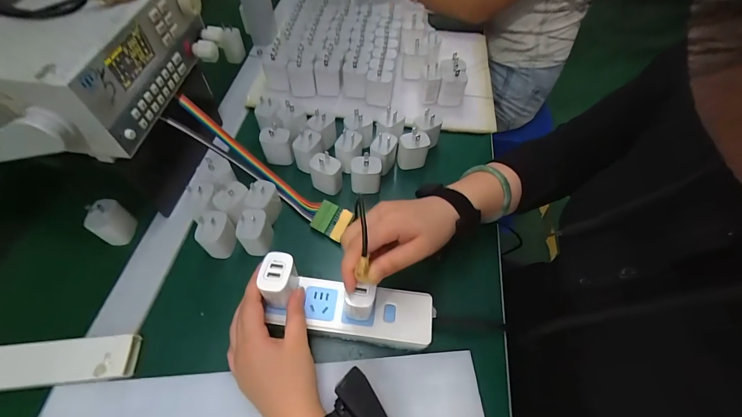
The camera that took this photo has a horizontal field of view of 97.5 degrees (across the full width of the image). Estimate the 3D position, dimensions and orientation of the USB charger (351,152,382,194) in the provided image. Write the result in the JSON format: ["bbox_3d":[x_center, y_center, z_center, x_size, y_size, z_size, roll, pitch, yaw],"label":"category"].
[{"bbox_3d":[-0.007,-0.046,0.446,0.040,0.059,0.028,-2,57,-3],"label":"USB charger"}]

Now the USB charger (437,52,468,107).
[{"bbox_3d":[0.133,-0.211,0.541,0.048,0.061,0.055,9,58,3],"label":"USB charger"}]

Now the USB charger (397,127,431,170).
[{"bbox_3d":[0.060,-0.084,0.471,0.043,0.060,0.025,-14,59,-10],"label":"USB charger"}]

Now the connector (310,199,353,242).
[{"bbox_3d":[-0.050,0.015,0.421,0.047,0.013,0.042,26,83,19],"label":"connector"}]

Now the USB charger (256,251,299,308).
[{"bbox_3d":[-0.093,0.075,0.333,0.029,0.049,0.042,5,57,2],"label":"USB charger"}]

